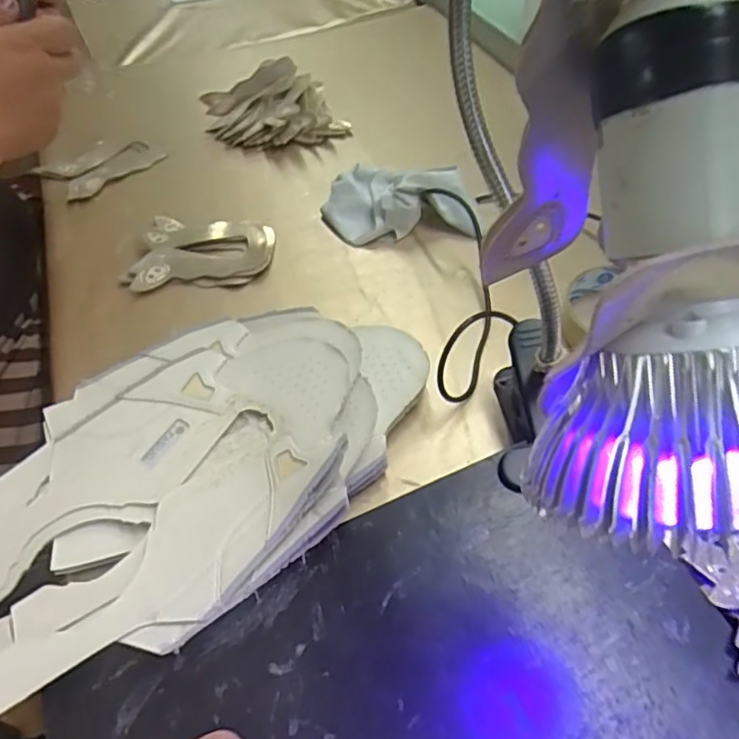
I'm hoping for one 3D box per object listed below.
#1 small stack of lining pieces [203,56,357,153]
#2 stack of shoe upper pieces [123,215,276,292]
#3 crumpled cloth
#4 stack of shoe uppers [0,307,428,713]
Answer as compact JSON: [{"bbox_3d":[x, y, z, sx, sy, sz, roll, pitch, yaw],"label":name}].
[{"bbox_3d":[-0.097,-0.265,0.626,0.130,0.047,0.093,-20,52,-13],"label":"small stack of lining pieces"},{"bbox_3d":[-0.141,-0.100,0.512,0.117,0.014,0.079,-1,50,2],"label":"stack of shoe upper pieces"},{"bbox_3d":[0.025,-0.155,0.534,0.131,0.040,0.093,-1,50,2],"label":"crumpled cloth"},{"bbox_3d":[-0.099,0.049,0.366,0.283,0.041,0.192,-34,56,-23],"label":"stack of shoe uppers"}]

